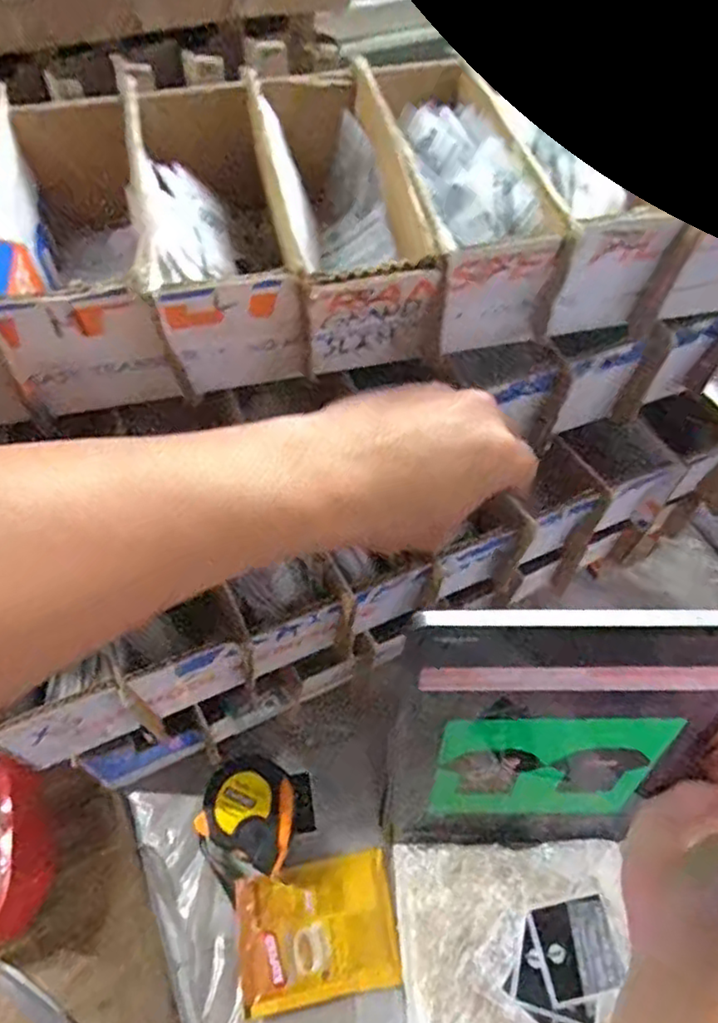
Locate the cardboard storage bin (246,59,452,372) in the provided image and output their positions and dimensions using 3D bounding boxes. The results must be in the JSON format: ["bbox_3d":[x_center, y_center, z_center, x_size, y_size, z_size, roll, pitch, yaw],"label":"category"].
[{"bbox_3d":[-0.010,-0.154,0.351,0.068,0.080,0.168,-9,57,-7],"label":"cardboard storage bin"}]

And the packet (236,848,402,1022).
[{"bbox_3d":[-0.030,0.303,0.478,0.111,0.011,0.085,-9,56,-6],"label":"packet"}]

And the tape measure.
[{"bbox_3d":[-0.077,0.225,0.506,0.078,0.044,0.086,22,58,15],"label":"tape measure"}]

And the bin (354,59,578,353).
[{"bbox_3d":[0.047,-0.166,0.359,0.068,0.078,0.167,-10,57,-7],"label":"bin"}]

